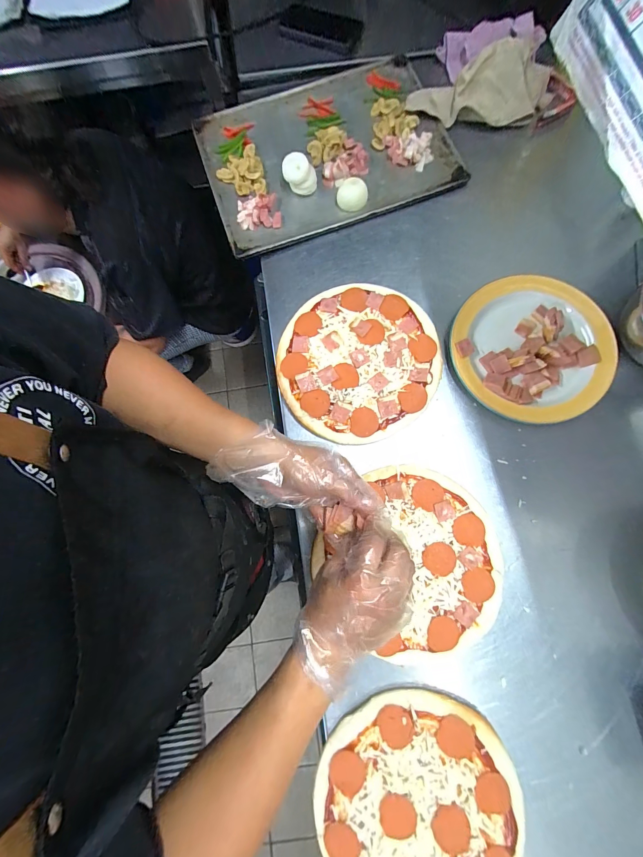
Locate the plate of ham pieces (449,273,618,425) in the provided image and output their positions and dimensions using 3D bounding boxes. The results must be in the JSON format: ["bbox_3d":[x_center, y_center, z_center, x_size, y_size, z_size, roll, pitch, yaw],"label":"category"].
[{"bbox_3d":[0.328,-0.127,0.510,0.227,0.044,0.223,0,78,2],"label":"plate of ham pieces"}]

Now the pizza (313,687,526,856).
[{"bbox_3d":[0.118,0.471,0.403,0.240,0.025,0.242,0,78,2],"label":"pizza"}]

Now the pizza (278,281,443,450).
[{"bbox_3d":[0.060,-0.107,0.523,0.257,0.029,0.242,0,78,2],"label":"pizza"}]

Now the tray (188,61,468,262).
[{"bbox_3d":[0.004,-0.527,0.609,0.452,0.051,0.353,-20,74,-5],"label":"tray"}]

